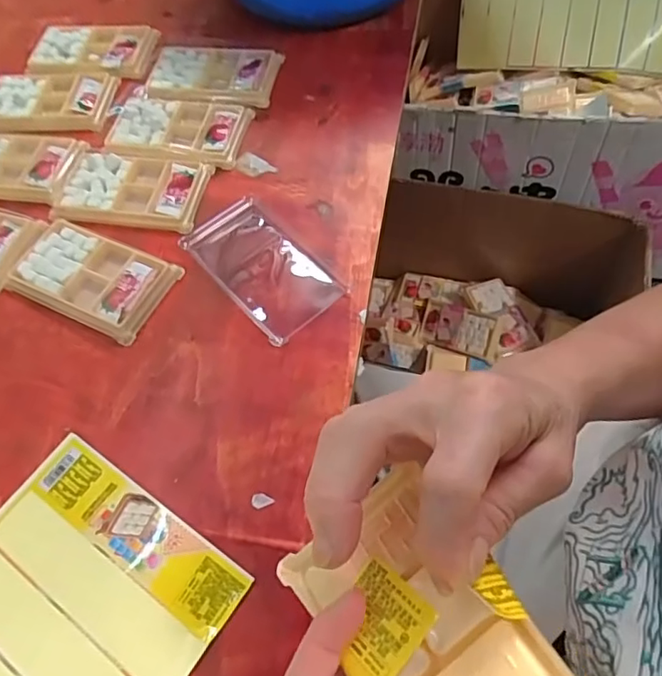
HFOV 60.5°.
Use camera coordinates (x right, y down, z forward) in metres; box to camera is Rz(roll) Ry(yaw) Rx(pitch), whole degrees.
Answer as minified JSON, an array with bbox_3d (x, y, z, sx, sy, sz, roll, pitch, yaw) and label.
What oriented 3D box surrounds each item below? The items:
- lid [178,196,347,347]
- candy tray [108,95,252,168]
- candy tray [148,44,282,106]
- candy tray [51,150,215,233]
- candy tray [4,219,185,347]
[{"bbox_3d":[-0.059,-0.059,0.472,0.076,0.017,0.138,-37,64,-16],"label":"lid"},{"bbox_3d":[-0.149,-0.208,0.557,0.130,0.017,0.084,8,61,9],"label":"candy tray"},{"bbox_3d":[-0.122,-0.273,0.594,0.132,0.015,0.078,7,61,8],"label":"candy tray"},{"bbox_3d":[-0.182,-0.138,0.521,0.129,0.010,0.081,11,62,11],"label":"candy tray"},{"bbox_3d":[-0.203,-0.053,0.478,0.135,0.012,0.076,23,64,16],"label":"candy tray"}]

